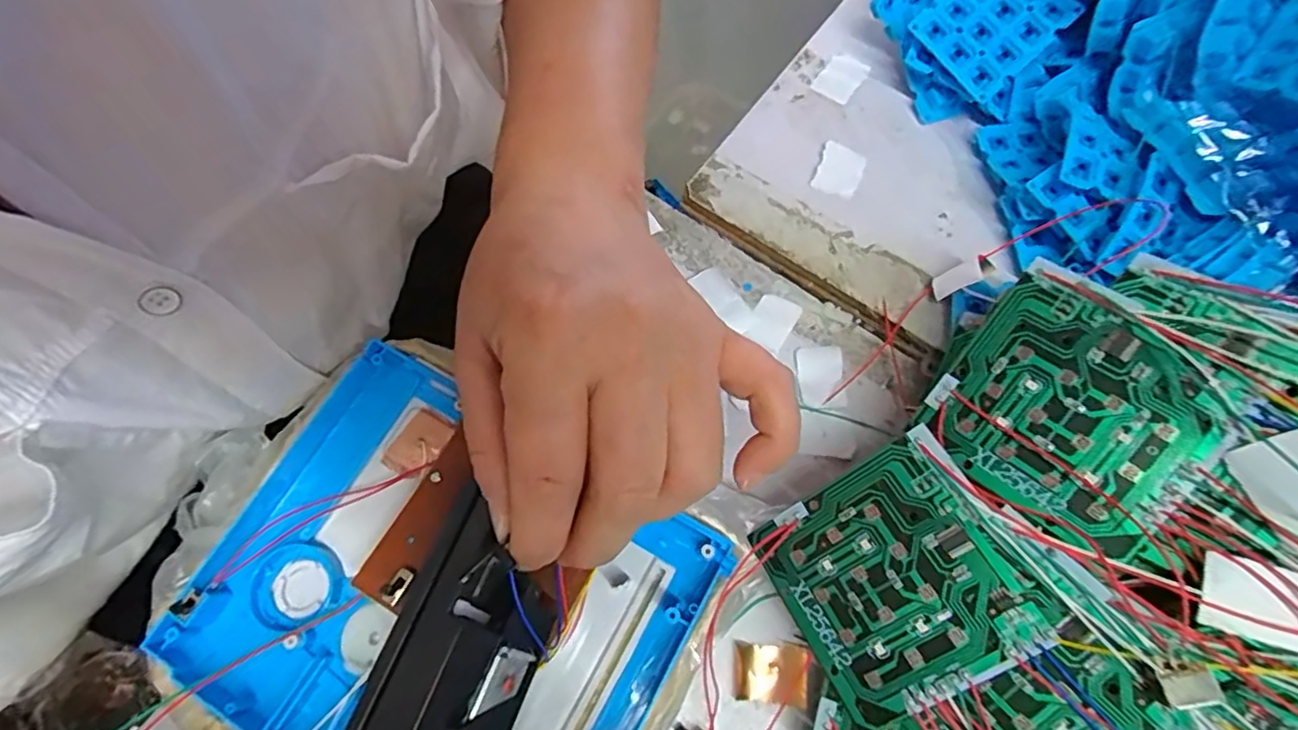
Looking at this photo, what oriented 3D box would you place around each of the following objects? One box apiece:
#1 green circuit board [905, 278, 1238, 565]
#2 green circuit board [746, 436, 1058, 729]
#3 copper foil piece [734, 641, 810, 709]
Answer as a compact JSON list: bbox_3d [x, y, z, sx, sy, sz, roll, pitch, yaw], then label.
[{"bbox_3d":[0.130,0.015,0.199,0.070,0.011,0.068,43,100,30],"label":"green circuit board"},{"bbox_3d":[0.077,0.072,0.207,0.067,0.004,0.070,-38,65,18],"label":"green circuit board"},{"bbox_3d":[0.047,0.120,0.244,0.028,0.004,0.020,5,70,4],"label":"copper foil piece"}]

